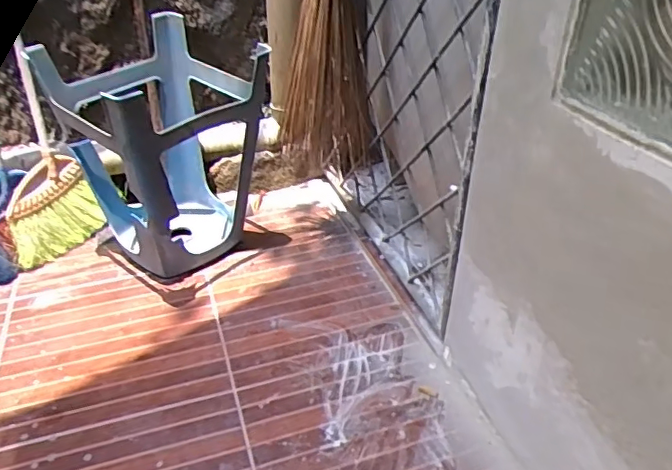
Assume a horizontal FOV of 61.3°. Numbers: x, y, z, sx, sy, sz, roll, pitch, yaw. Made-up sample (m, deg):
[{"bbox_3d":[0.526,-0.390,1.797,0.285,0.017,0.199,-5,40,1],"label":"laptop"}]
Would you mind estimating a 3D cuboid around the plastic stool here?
[{"bbox_3d":[-0.349,-0.173,1.243,0.356,0.501,0.356,25,40,32],"label":"plastic stool"}]

